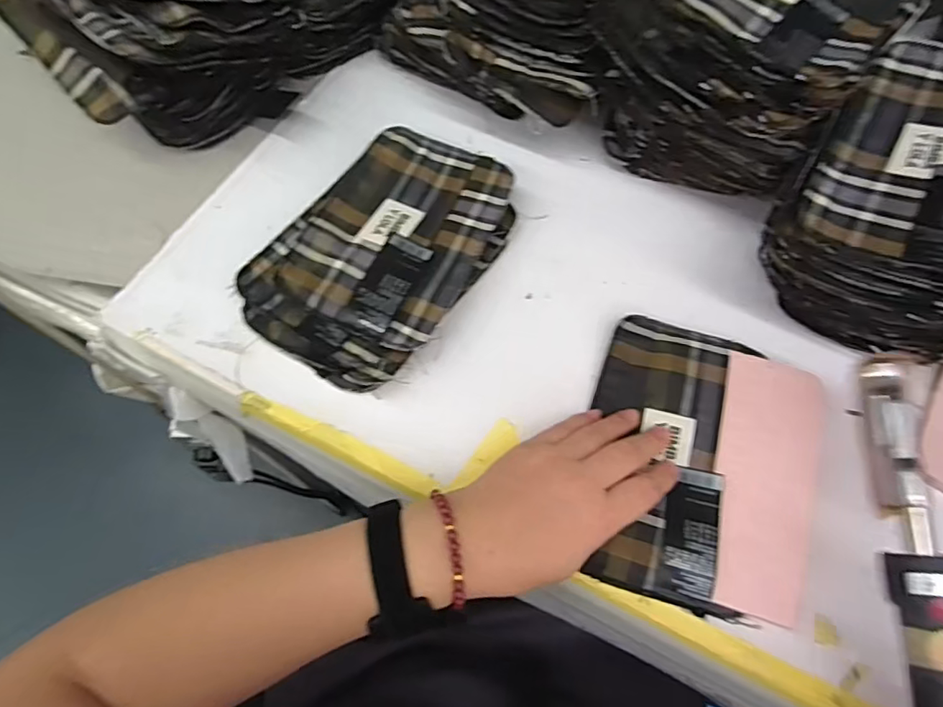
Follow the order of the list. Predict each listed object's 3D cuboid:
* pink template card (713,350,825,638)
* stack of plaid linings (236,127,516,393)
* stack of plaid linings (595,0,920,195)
[{"bbox_3d":[0.201,0.084,0.377,0.068,0.011,0.178,17,66,6],"label":"pink template card"},{"bbox_3d":[-0.064,-0.084,0.442,0.139,0.034,0.224,31,68,12],"label":"stack of plaid linings"},{"bbox_3d":[0.221,-0.233,0.458,0.171,0.149,0.217,42,71,16],"label":"stack of plaid linings"}]

